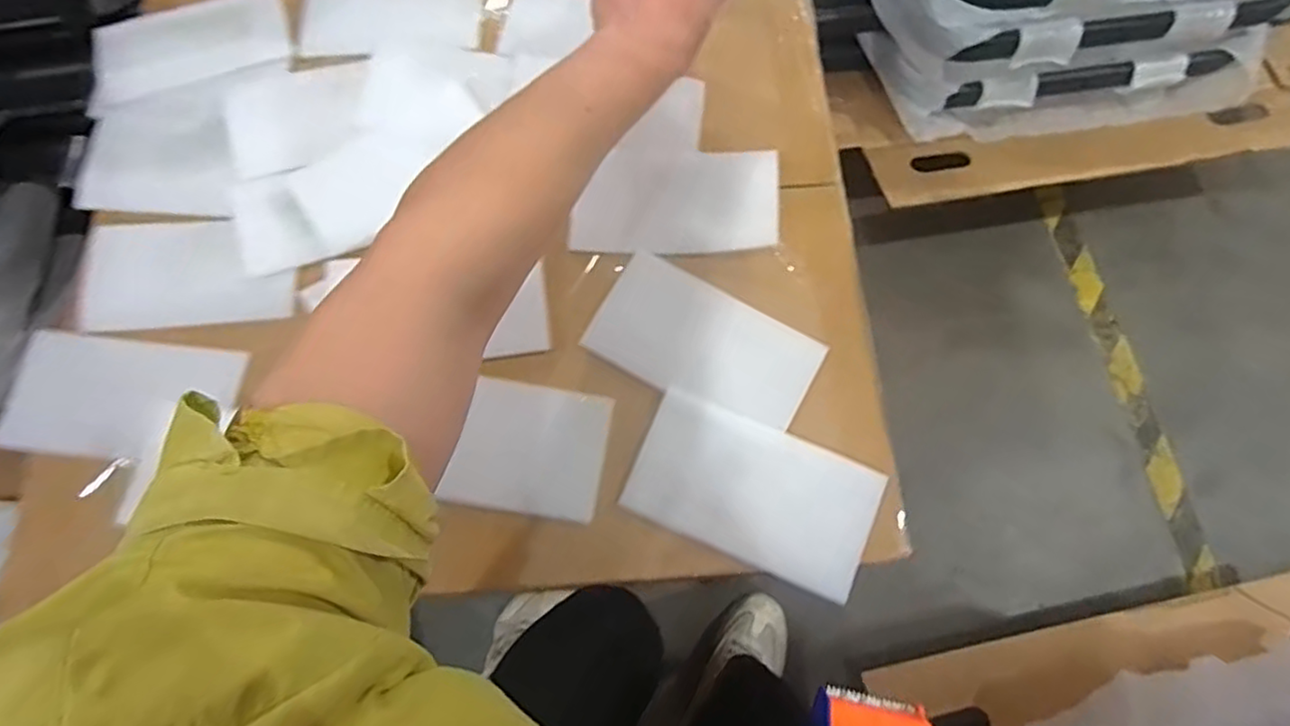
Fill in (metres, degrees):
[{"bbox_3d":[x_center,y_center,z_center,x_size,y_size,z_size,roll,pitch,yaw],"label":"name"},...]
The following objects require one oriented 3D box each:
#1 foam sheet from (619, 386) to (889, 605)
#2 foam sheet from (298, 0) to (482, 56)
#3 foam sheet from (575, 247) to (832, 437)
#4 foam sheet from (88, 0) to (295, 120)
[{"bbox_3d":[0.065,0.077,0.392,0.141,0.005,0.079,23,73,8],"label":"foam sheet"},{"bbox_3d":[-0.203,-0.278,0.517,0.140,0.009,0.079,-6,72,-2],"label":"foam sheet"},{"bbox_3d":[0.038,-0.012,0.424,0.140,0.005,0.079,29,70,10],"label":"foam sheet"},{"bbox_3d":[-0.354,-0.244,0.507,0.149,0.019,0.087,-20,67,-11],"label":"foam sheet"}]

